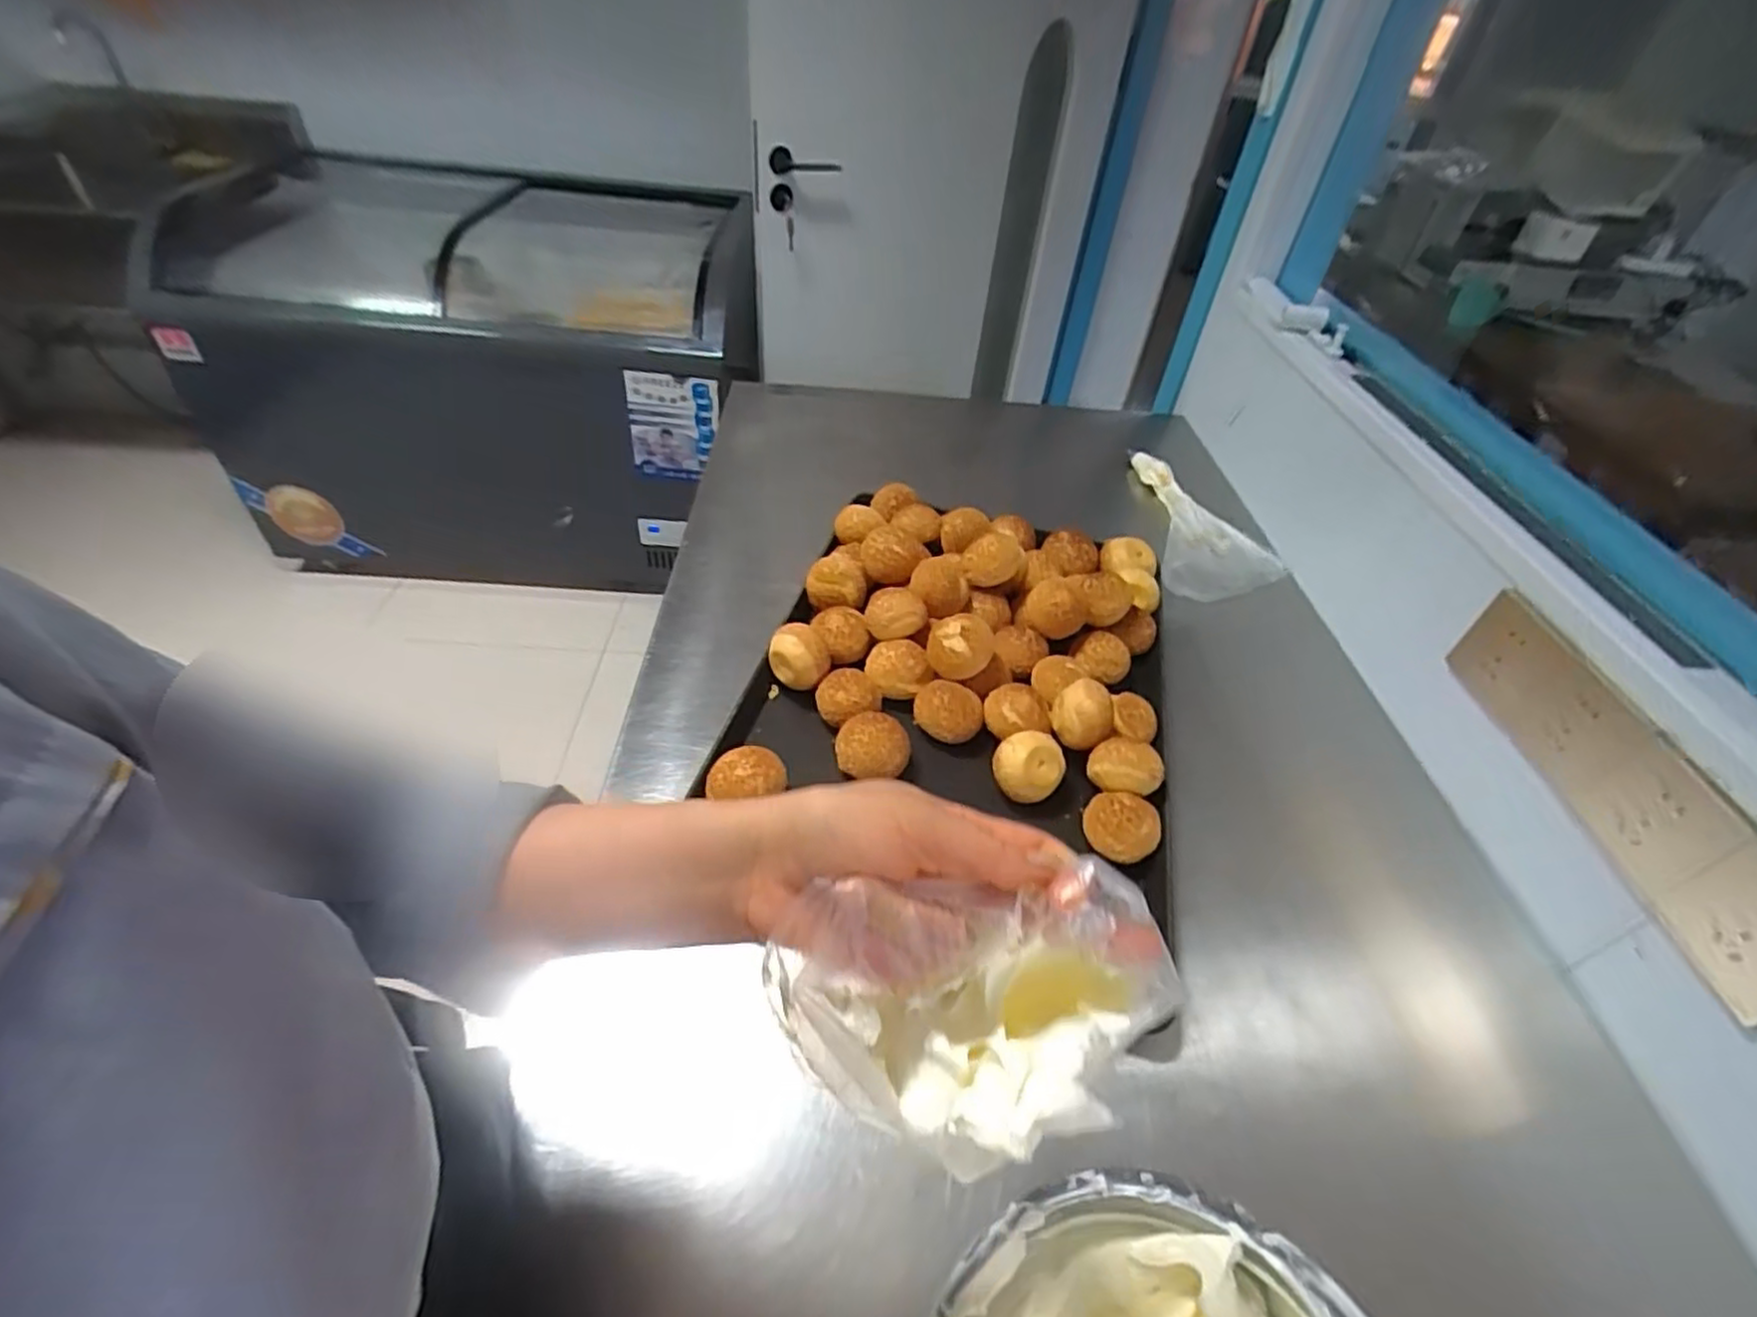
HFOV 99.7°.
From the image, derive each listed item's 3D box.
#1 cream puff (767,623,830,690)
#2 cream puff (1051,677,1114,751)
[{"bbox_3d":[-0.080,0.001,0.750,0.059,0.063,0.055,1,45,-1],"label":"cream puff"},{"bbox_3d":[0.195,0.051,0.705,0.053,0.060,0.065,10,43,4],"label":"cream puff"}]

